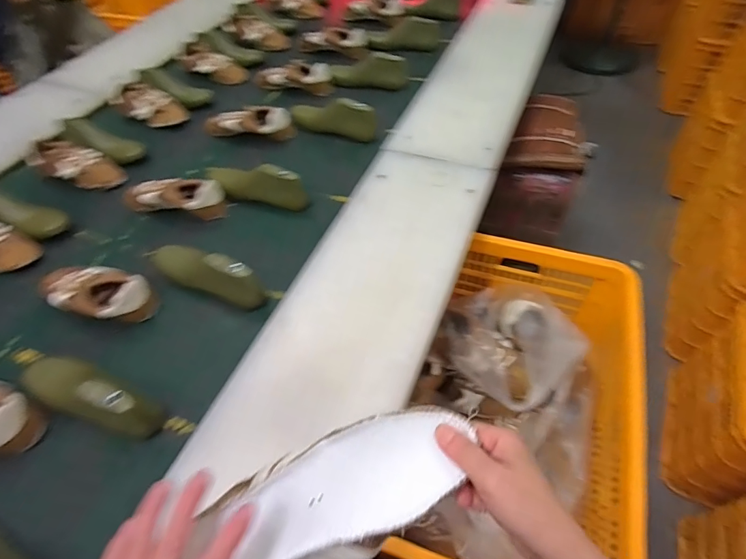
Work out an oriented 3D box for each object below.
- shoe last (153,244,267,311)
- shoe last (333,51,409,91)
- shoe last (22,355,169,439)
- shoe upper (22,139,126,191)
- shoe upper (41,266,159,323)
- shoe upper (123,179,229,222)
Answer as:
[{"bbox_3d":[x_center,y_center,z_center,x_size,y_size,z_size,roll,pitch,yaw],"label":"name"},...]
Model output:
[{"bbox_3d":[-0.285,-0.011,0.742,0.202,0.077,0.058,16,55,16],"label":"shoe last"},{"bbox_3d":[-0.008,-0.579,1.173,0.213,0.069,0.075,11,54,12],"label":"shoe last"},{"bbox_3d":[-0.416,0.163,0.619,0.232,0.086,0.077,18,56,17],"label":"shoe last"},{"bbox_3d":[-0.693,-0.267,0.997,0.224,0.064,0.091,17,53,-7],"label":"shoe upper"},{"bbox_3d":[-0.488,0.018,0.745,0.218,0.061,0.096,13,55,14],"label":"shoe upper"},{"bbox_3d":[-0.433,-0.178,0.914,0.238,0.076,0.074,11,54,12],"label":"shoe upper"}]

